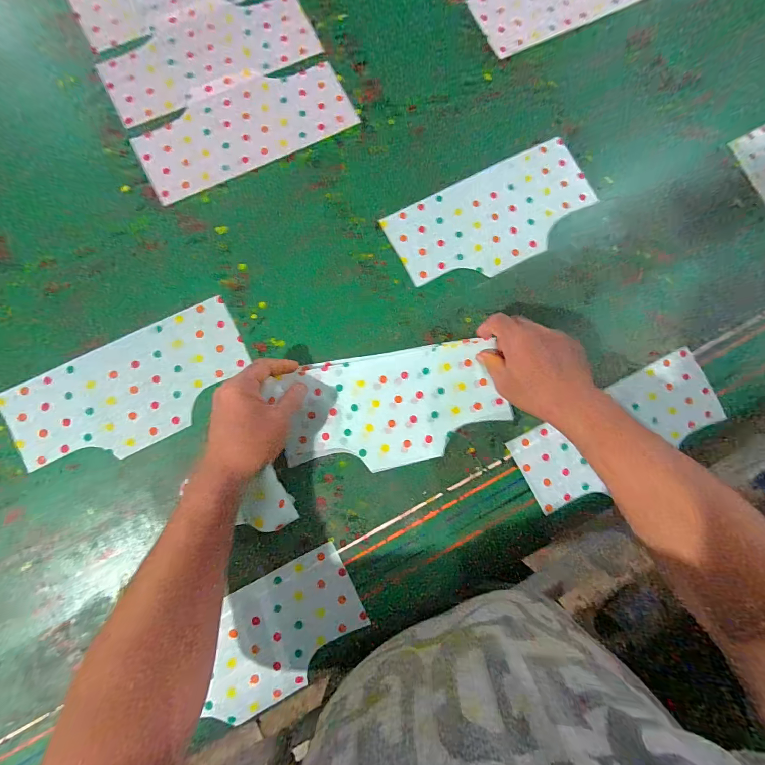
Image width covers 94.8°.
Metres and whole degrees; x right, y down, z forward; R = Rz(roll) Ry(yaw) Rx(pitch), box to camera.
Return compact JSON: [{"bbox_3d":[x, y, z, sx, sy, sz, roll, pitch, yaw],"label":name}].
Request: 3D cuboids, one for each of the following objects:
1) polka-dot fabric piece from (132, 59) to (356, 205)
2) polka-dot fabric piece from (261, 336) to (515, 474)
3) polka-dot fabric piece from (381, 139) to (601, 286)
[{"bbox_3d":[-0.186,-0.350,0.472,0.279,0.007,0.124,-28,87,-6],"label":"polka-dot fabric piece"},{"bbox_3d":[0.016,0.030,0.435,0.270,0.029,0.141,-12,84,-6],"label":"polka-dot fabric piece"},{"bbox_3d":[0.154,-0.221,0.476,0.280,0.006,0.133,-28,85,-7],"label":"polka-dot fabric piece"}]

